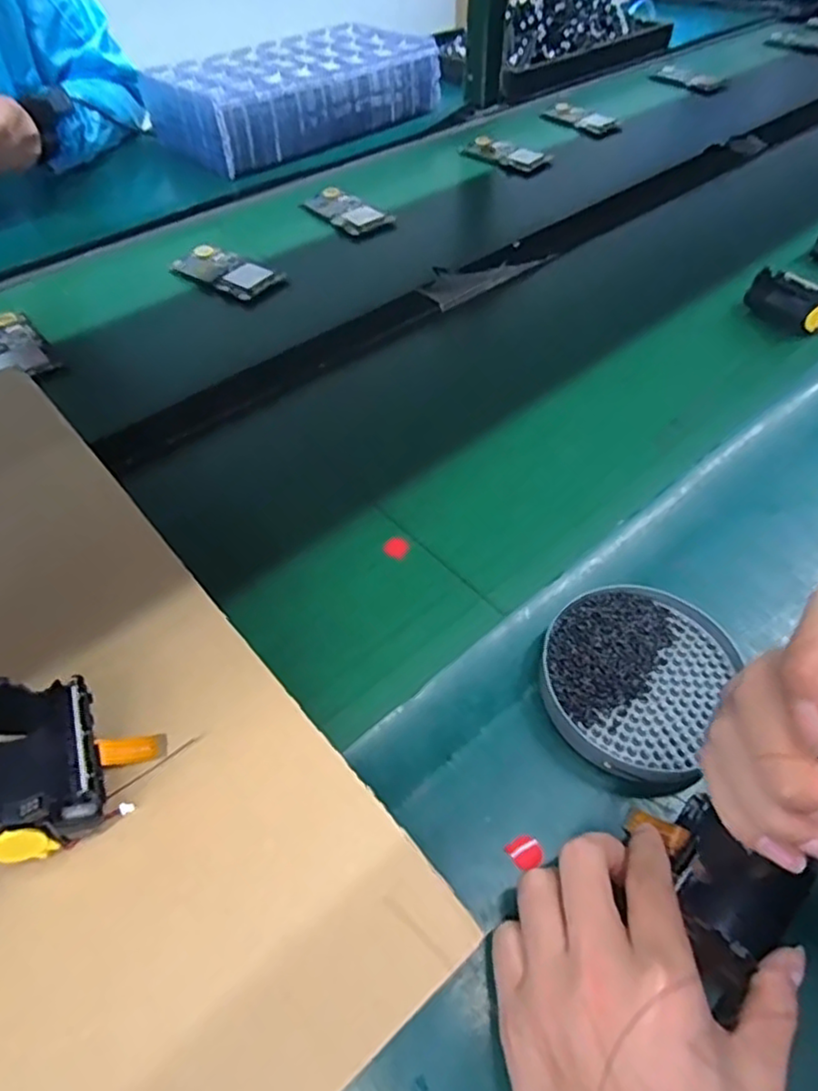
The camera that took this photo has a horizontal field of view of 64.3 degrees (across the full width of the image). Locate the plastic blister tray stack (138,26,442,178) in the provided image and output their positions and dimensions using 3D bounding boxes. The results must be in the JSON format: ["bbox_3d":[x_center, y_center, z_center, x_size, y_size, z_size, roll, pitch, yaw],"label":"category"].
[{"bbox_3d":[-0.164,-0.666,0.959,0.399,0.092,0.196,-35,60,-25],"label":"plastic blister tray stack"}]

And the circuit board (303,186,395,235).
[{"bbox_3d":[-0.080,-0.406,0.791,0.112,0.012,0.060,35,59,24],"label":"circuit board"}]

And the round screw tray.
[{"bbox_3d":[0.128,0.075,0.379,0.097,0.019,0.113,27,55,19],"label":"round screw tray"}]

